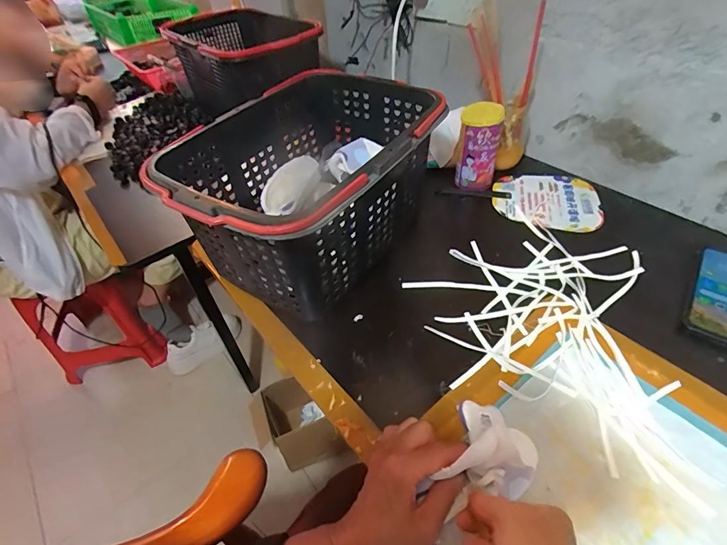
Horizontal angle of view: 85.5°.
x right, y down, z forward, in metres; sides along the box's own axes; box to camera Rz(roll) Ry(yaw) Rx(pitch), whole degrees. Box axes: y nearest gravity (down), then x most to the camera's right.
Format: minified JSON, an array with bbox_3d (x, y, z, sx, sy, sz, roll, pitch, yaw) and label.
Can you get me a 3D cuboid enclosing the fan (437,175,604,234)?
[{"bbox_3d":[0.259,-0.124,0.658,0.244,0.009,0.147,6,46,13],"label":"fan"}]

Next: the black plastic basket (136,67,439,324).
[{"bbox_3d":[-0.065,-0.118,0.557,0.262,0.187,0.361,25,53,28],"label":"black plastic basket"}]

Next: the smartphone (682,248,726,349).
[{"bbox_3d":[0.444,0.027,0.478,0.072,0.009,0.175,26,53,29],"label":"smartphone"}]

